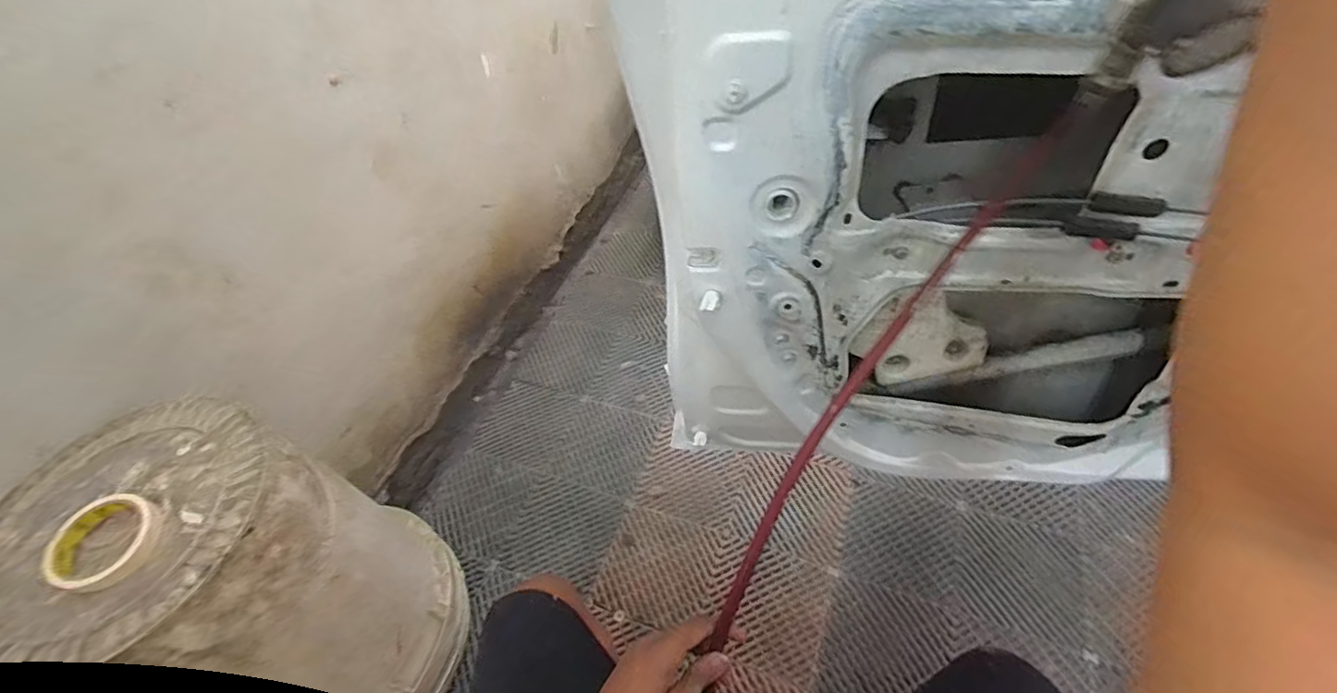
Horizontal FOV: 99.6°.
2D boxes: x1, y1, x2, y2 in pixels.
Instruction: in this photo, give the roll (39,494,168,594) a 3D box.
[{"bbox_3d":[-0.573,0.198,0.576,0.093,0.030,0.094,-3,51,4],"label":"roll"}]

